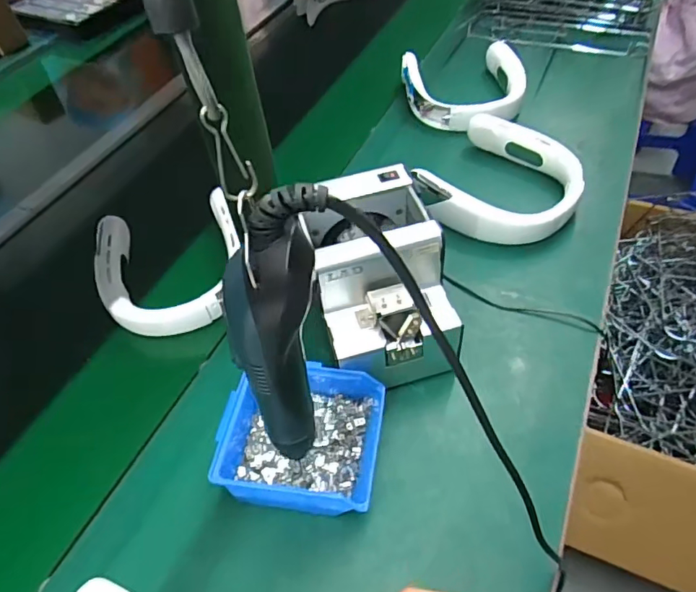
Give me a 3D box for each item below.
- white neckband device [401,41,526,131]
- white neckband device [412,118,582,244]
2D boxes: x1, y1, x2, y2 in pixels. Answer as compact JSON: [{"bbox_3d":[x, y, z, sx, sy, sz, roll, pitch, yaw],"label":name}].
[{"bbox_3d":[0.202,-0.350,0.877,0.193,0.062,0.222,-8,45,-3],"label":"white neckband device"},{"bbox_3d":[0.206,-0.149,0.703,0.193,0.056,0.207,-3,49,3],"label":"white neckband device"}]

